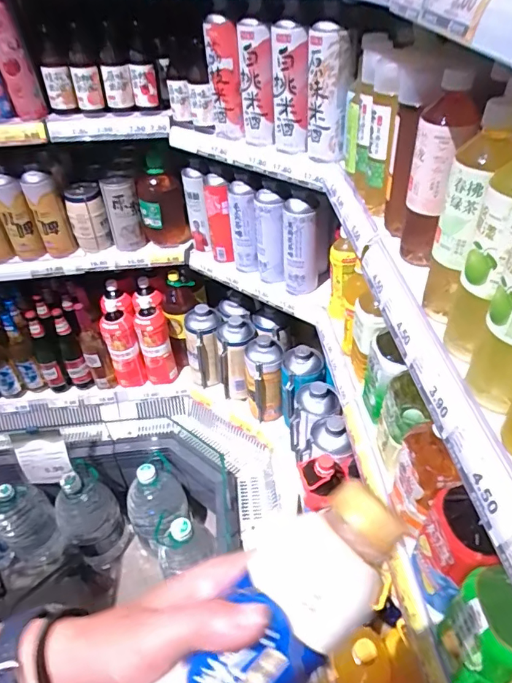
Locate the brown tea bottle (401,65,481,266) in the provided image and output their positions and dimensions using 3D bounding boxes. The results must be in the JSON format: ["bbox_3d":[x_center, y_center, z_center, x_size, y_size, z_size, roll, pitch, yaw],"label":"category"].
[{"bbox_3d":[0.203,-0.185,0.538,0.061,0.212,0.055,14,44,19],"label":"brown tea bottle"}]

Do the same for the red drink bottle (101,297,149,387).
[{"bbox_3d":[-0.405,0.020,1.449,0.097,0.295,0.107,-16,43,-14],"label":"red drink bottle"}]

